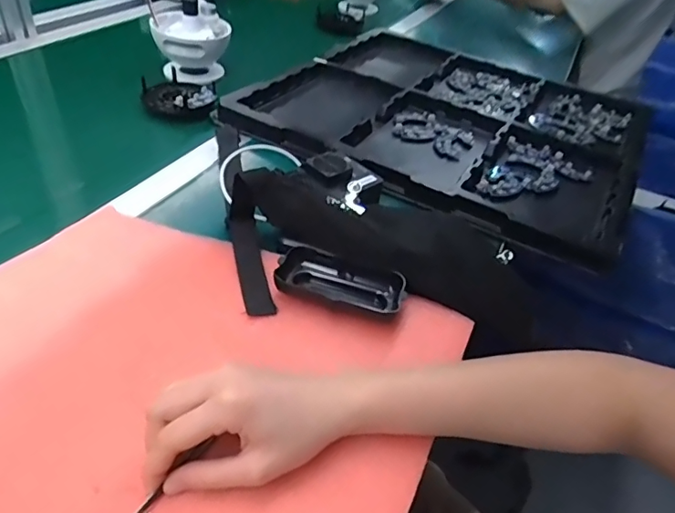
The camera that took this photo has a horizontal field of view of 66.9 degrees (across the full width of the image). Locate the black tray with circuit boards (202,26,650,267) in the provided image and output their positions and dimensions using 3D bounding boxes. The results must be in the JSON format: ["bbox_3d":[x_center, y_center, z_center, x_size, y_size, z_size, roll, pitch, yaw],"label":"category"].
[{"bbox_3d":[0.190,-0.233,0.807,0.518,0.044,0.540,25,44,18],"label":"black tray with circuit boards"}]

